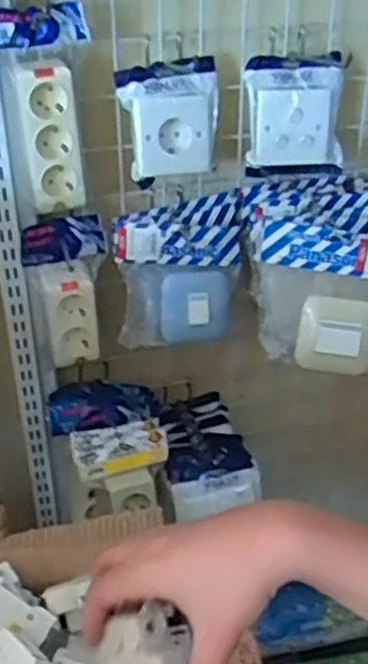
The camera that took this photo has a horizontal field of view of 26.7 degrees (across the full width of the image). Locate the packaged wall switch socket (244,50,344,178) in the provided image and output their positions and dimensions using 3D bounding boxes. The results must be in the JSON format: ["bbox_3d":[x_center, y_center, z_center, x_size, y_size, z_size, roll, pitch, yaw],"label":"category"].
[{"bbox_3d":[0.128,-0.246,0.895,0.115,0.129,0.045,-1,34,-1],"label":"packaged wall switch socket"}]

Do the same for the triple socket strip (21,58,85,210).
[{"bbox_3d":[-0.138,-0.208,0.832,0.050,0.154,0.046,-4,34,-5],"label":"triple socket strip"}]

